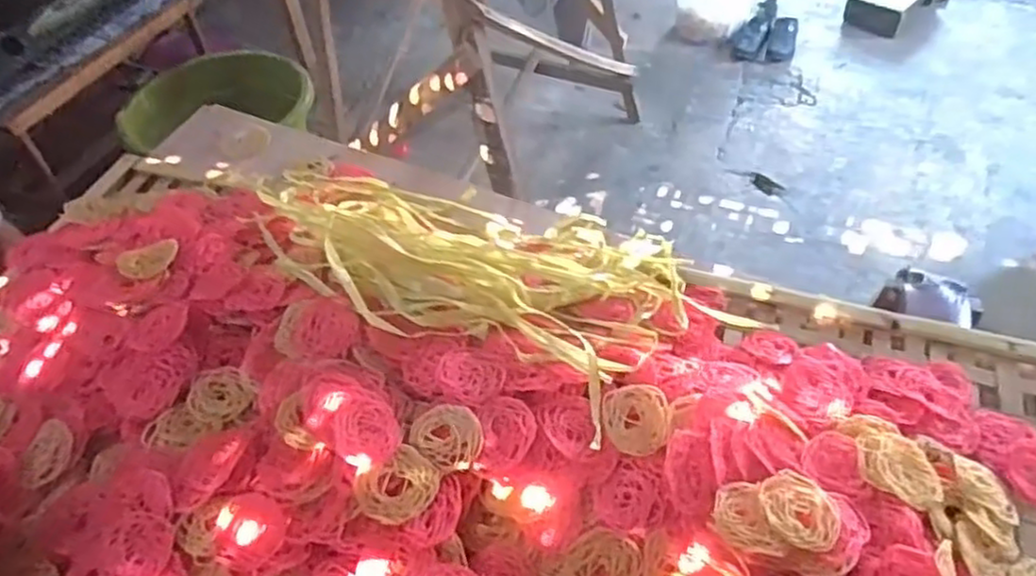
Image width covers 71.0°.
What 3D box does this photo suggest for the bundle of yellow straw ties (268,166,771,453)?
[{"bbox_3d":[-0.056,-0.043,0.817,0.483,0.103,0.300,24,55,22],"label":"bundle of yellow straw ties"}]

